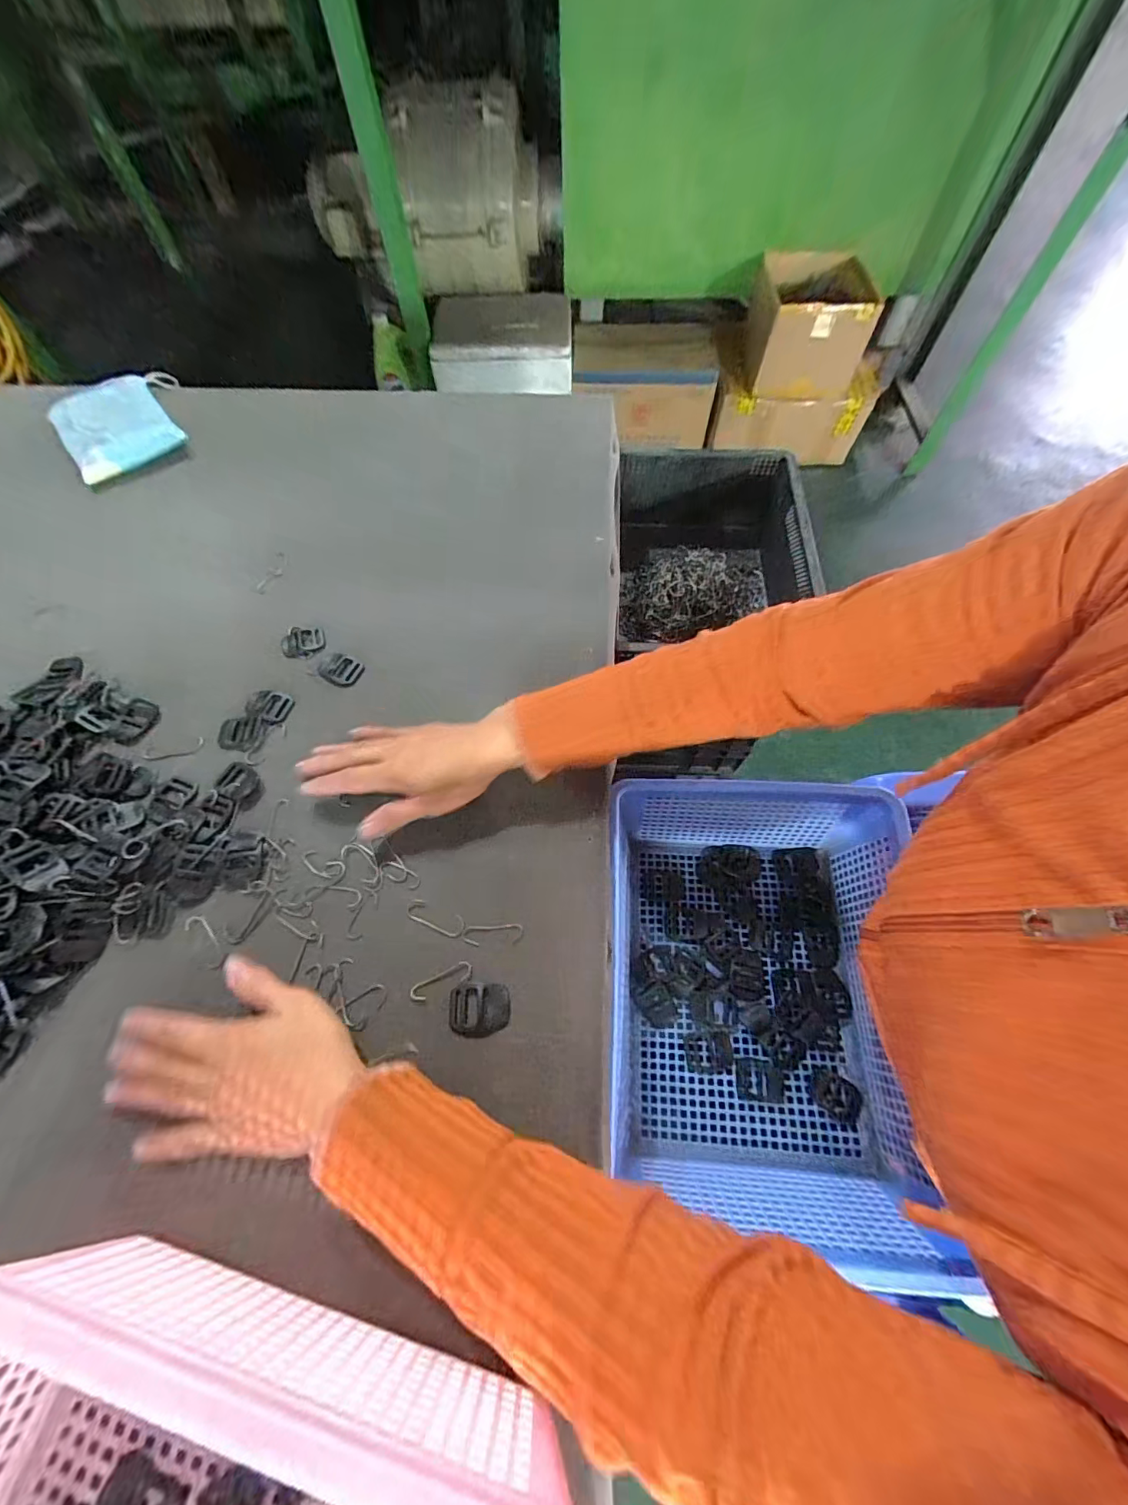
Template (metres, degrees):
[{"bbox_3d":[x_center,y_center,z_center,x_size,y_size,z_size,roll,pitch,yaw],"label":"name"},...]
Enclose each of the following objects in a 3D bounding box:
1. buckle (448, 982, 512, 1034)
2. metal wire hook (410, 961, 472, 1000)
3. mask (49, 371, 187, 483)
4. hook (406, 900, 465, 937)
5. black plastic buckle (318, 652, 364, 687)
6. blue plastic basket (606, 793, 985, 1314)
[{"bbox_3d":[-0.056,0.169,0.324,0.040,0.004,0.029,4,63,3],"label":"buckle"},{"bbox_3d":[-0.083,0.155,0.330,0.042,0.004,0.013,-25,65,-9],"label":"metal wire hook"},{"bbox_3d":[-0.516,-0.393,0.571,0.130,0.032,0.147,-32,67,-14],"label":"mask"},{"bbox_3d":[-0.092,0.118,0.350,0.044,0.004,0.016,17,66,11],"label":"hook"},{"bbox_3d":[-0.200,-0.074,0.434,0.037,0.006,0.029,20,65,11],"label":"black plastic buckle"},{"bbox_3d":[0.146,0.179,0.383,0.222,0.101,0.291,4,64,5],"label":"blue plastic basket"}]

